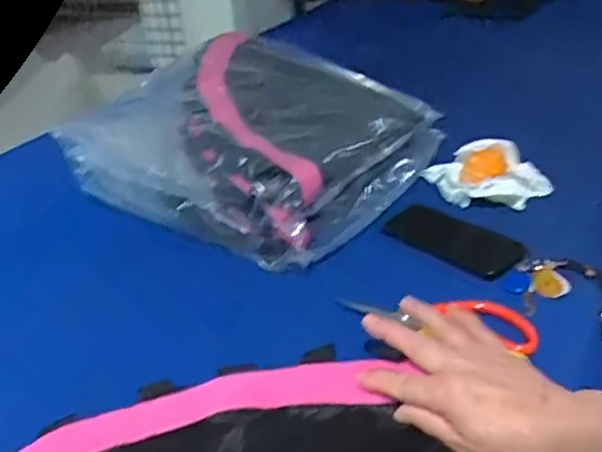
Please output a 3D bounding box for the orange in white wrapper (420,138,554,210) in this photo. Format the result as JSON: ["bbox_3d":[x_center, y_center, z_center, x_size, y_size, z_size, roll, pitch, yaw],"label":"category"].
[{"bbox_3d":[0.245,-0.073,0.807,0.164,0.059,0.091,19,38,33],"label":"orange in white wrapper"}]

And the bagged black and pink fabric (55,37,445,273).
[{"bbox_3d":[-0.053,-0.143,0.853,0.387,0.143,0.383,14,36,28],"label":"bagged black and pink fabric"}]

